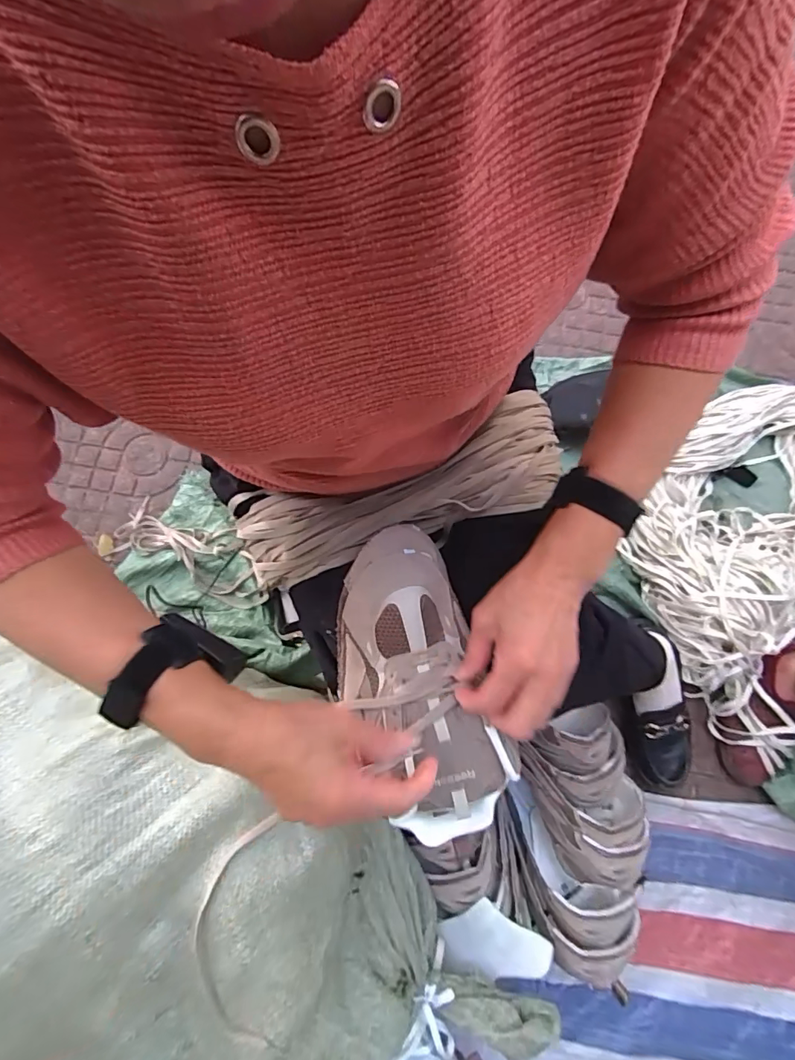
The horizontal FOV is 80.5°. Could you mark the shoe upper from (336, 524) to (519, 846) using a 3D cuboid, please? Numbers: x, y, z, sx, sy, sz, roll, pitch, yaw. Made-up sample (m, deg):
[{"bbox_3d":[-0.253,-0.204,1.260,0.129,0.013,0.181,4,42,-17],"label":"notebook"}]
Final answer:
[{"bbox_3d":[0.012,0.133,0.419,0.125,0.071,0.262,-17,83,-4],"label":"shoe upper"}]

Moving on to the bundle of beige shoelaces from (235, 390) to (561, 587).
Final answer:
[{"bbox_3d":[0.007,-0.033,0.470,0.338,0.063,0.113,-20,80,-5],"label":"bundle of beige shoelaces"}]

